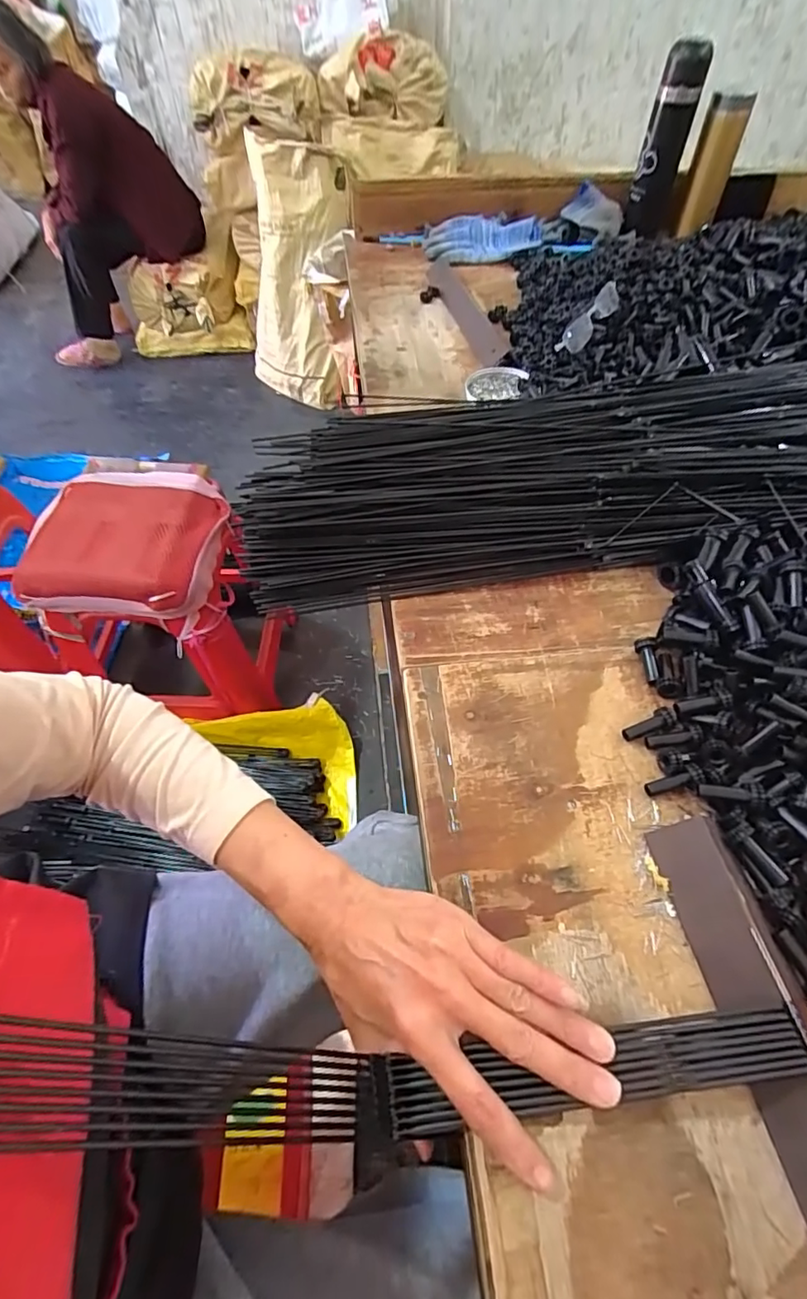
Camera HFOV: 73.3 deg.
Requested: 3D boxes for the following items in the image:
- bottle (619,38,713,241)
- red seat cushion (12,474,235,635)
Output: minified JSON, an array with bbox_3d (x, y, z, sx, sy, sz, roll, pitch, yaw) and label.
[{"bbox_3d":[0.418,-0.803,0.874,0.069,0.225,0.056,18,57,12],"label":"bottle"},{"bbox_3d":[-0.491,-0.184,0.975,0.317,0.117,0.272,1,55,1],"label":"red seat cushion"}]

